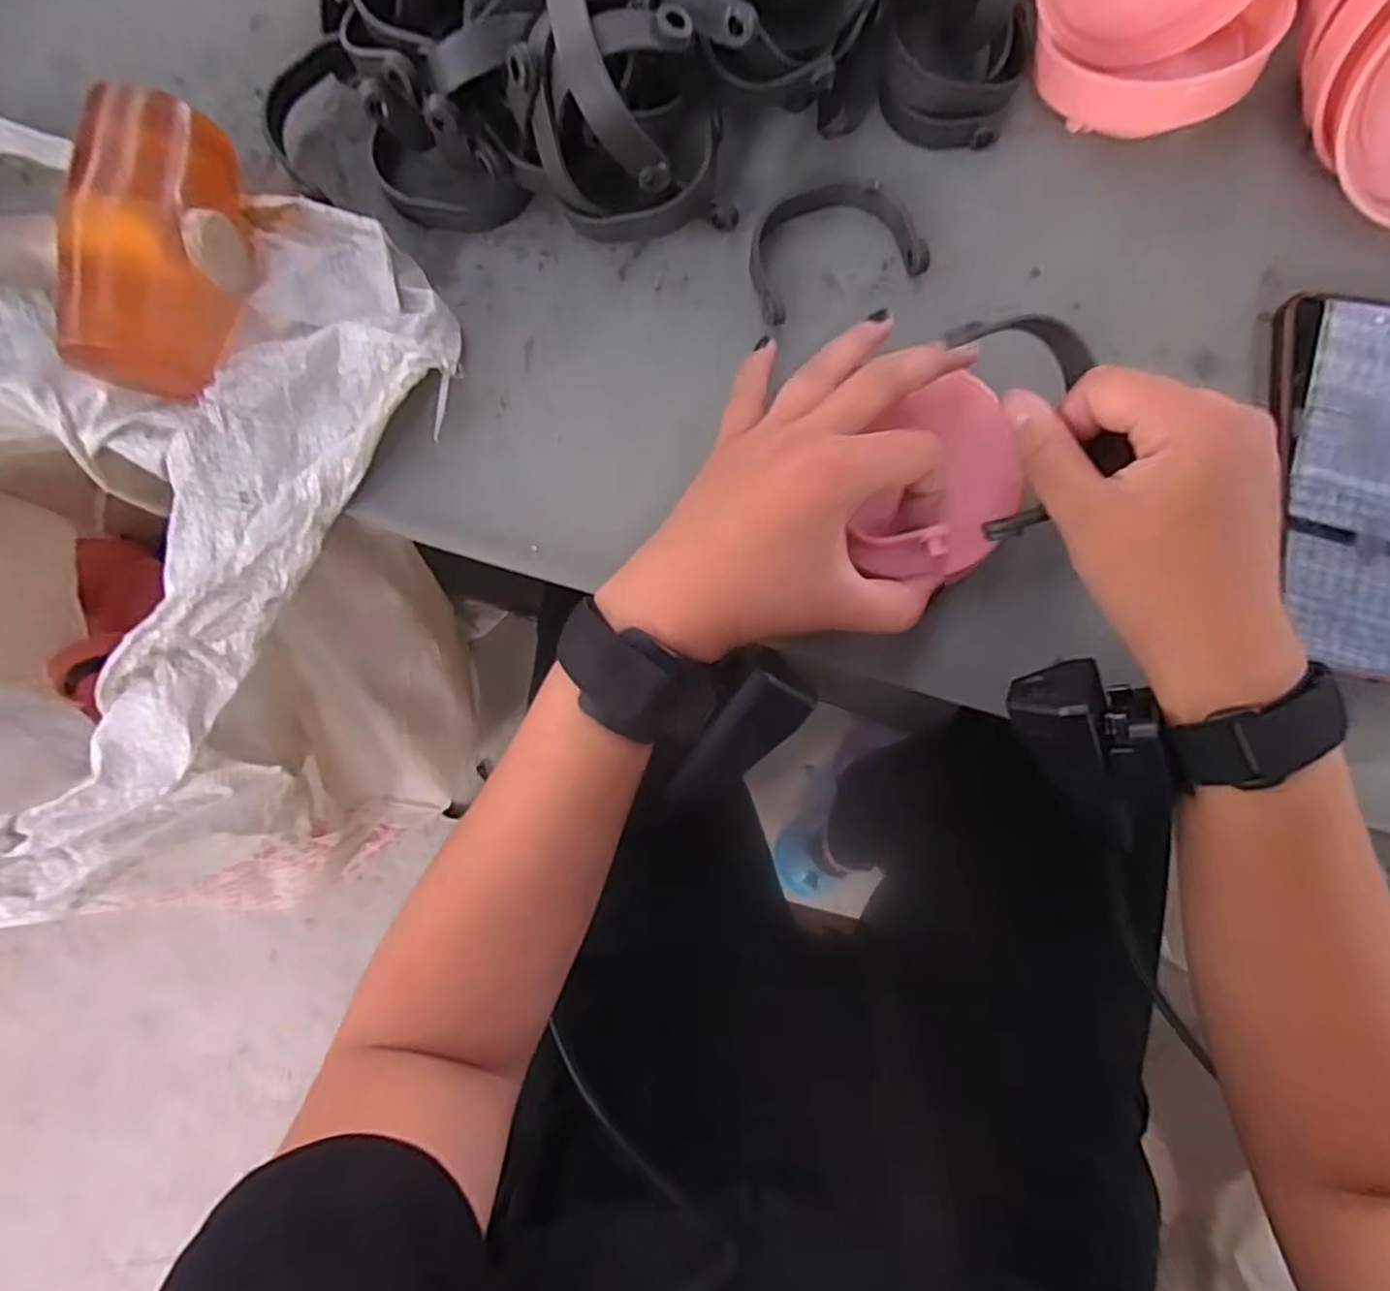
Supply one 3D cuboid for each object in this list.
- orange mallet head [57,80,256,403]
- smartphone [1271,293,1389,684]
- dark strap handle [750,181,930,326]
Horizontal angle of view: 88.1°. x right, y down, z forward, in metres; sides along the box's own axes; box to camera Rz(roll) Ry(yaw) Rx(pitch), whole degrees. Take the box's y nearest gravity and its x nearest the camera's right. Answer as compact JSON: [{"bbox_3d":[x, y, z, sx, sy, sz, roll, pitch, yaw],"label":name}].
[{"bbox_3d":[-0.215,-0.160,0.296,0.048,0.057,0.109,8,84,1],"label":"orange mallet head"},{"bbox_3d":[0.289,-0.068,0.304,0.075,0.016,0.161,5,84,1],"label":"smartphone"},{"bbox_3d":[0.059,-0.178,0.320,0.076,0.015,0.052,-21,84,-2],"label":"dark strap handle"}]

